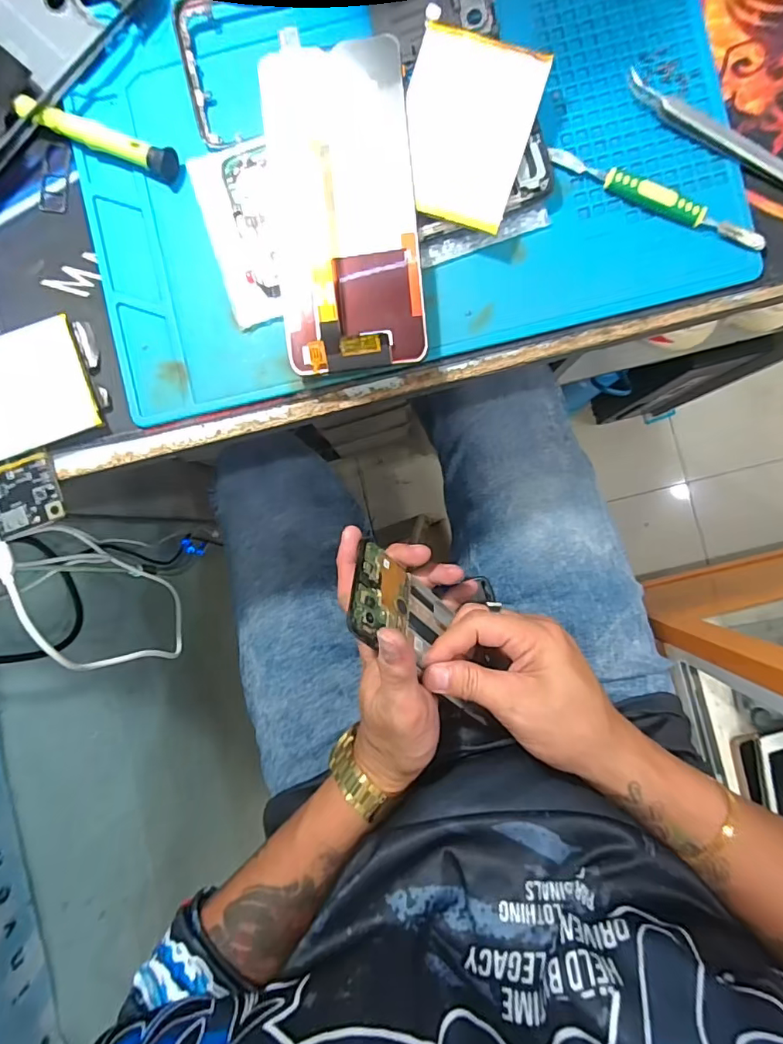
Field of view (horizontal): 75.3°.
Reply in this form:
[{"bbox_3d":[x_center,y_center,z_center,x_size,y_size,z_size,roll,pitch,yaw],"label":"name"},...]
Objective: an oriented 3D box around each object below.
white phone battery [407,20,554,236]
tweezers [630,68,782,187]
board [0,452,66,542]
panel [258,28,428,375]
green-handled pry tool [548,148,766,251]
[{"bbox_3d":[0.037,-0.195,0.251,0.062,0.004,0.088,17,93,3],"label":"white phone battery"},{"bbox_3d":[0.185,-0.188,0.262,0.144,0.005,0.011,31,91,2],"label":"tweezers"},{"bbox_3d":[-0.210,-0.010,0.272,0.059,0.009,0.039,-19,87,0],"label":"board"},{"bbox_3d":[-0.024,-0.157,0.251,0.071,0.014,0.157,-5,93,3],"label":"panel"},{"bbox_3d":[0.137,-0.168,0.262,0.116,0.008,0.014,26,90,2],"label":"green-handled pry tool"}]

